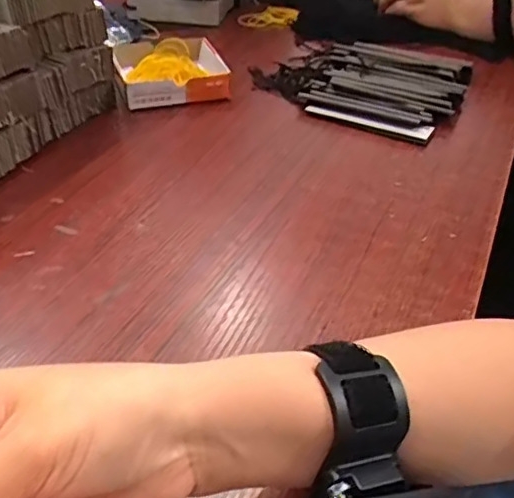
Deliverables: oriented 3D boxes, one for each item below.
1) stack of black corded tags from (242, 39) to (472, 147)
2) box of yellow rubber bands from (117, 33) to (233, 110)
[{"bbox_3d":[0.117,-0.197,0.657,0.219,0.030,0.191,19,41,22],"label":"stack of black corded tags"},{"bbox_3d":[-0.096,-0.196,0.646,0.113,0.035,0.130,-11,39,-15],"label":"box of yellow rubber bands"}]

